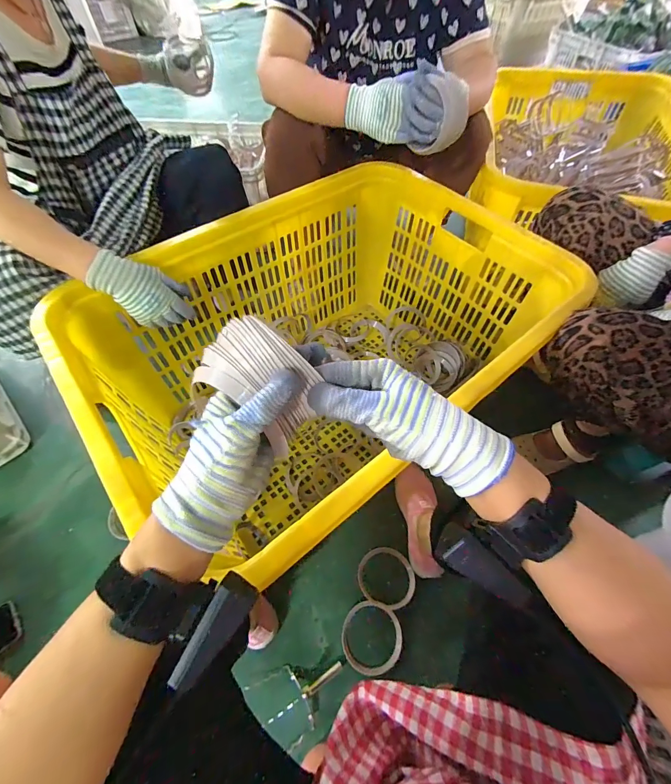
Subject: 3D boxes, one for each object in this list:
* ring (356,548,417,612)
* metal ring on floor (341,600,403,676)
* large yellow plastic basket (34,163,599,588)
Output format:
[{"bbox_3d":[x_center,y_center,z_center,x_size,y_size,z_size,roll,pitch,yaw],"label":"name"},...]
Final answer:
[{"bbox_3d":[0.103,0.372,0.690,0.116,0.021,0.104,20,60,13],"label":"ring"},{"bbox_3d":[0.069,0.462,0.647,0.115,0.020,0.112,0,58,0],"label":"metal ring on floor"},{"bbox_3d":[-0.010,-0.063,0.740,0.797,0.420,0.579,-35,64,-19],"label":"large yellow plastic basket"}]

